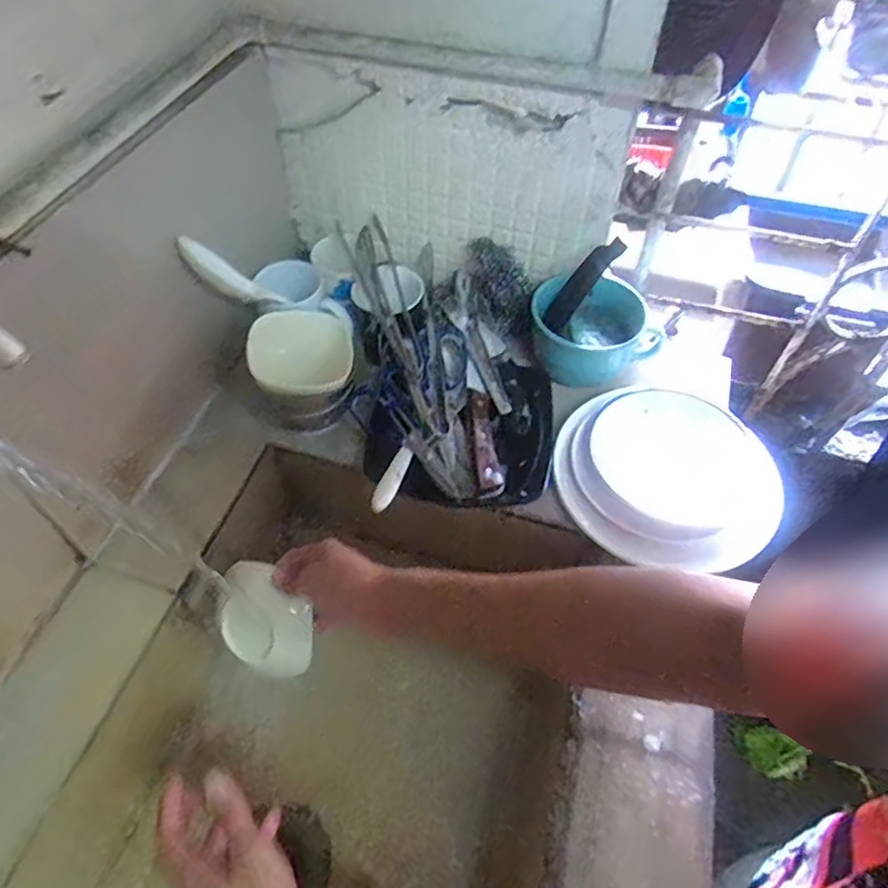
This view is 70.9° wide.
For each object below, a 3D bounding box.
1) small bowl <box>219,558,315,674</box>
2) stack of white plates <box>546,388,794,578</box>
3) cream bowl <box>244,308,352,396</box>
[{"bbox_3d":[-0.165,0.165,0.593,0.089,0.098,0.045,11,8,-2],"label":"small bowl"},{"bbox_3d":[0.237,0.029,0.670,0.231,0.035,0.215,27,56,18],"label":"stack of white plates"},{"bbox_3d":[-0.154,-0.101,0.680,0.112,0.051,0.112,16,60,-30],"label":"cream bowl"}]

